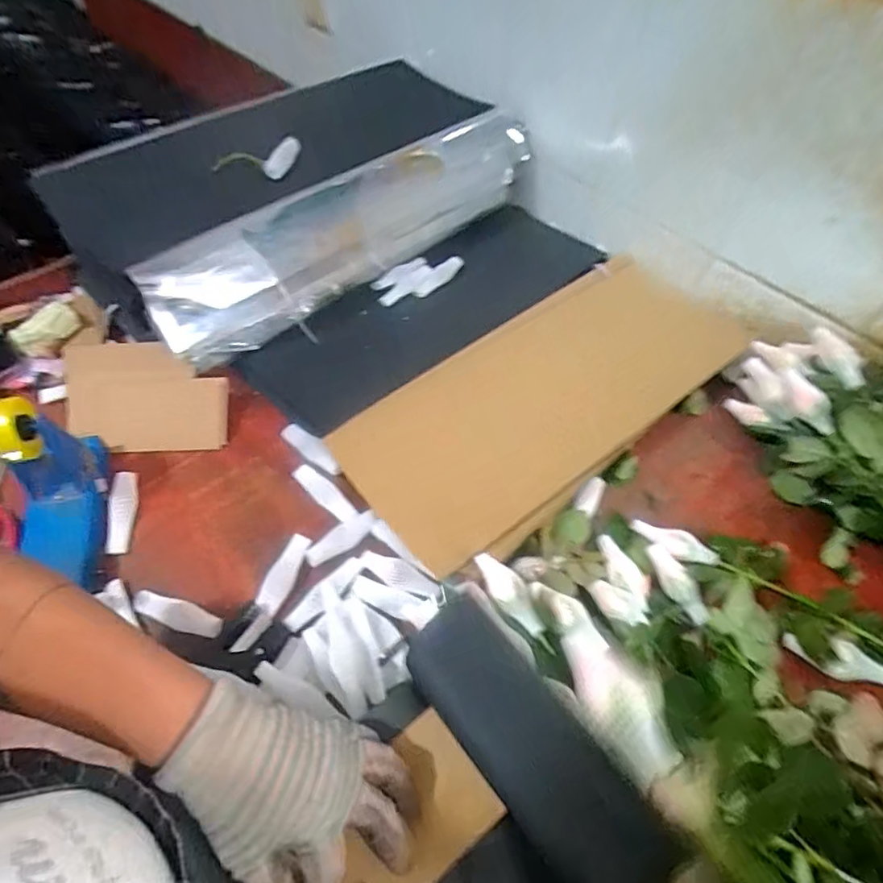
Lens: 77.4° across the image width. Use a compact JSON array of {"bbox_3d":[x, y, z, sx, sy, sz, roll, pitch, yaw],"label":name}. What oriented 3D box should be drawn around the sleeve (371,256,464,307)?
[{"bbox_3d":[-0.034,-0.233,0.791,0.137,0.029,0.052,-25,60,-20],"label":"sleeve"}]

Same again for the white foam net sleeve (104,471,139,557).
[{"bbox_3d":[-0.330,0.072,0.568,0.023,0.014,0.086,-1,72,-5],"label":"white foam net sleeve"}]

